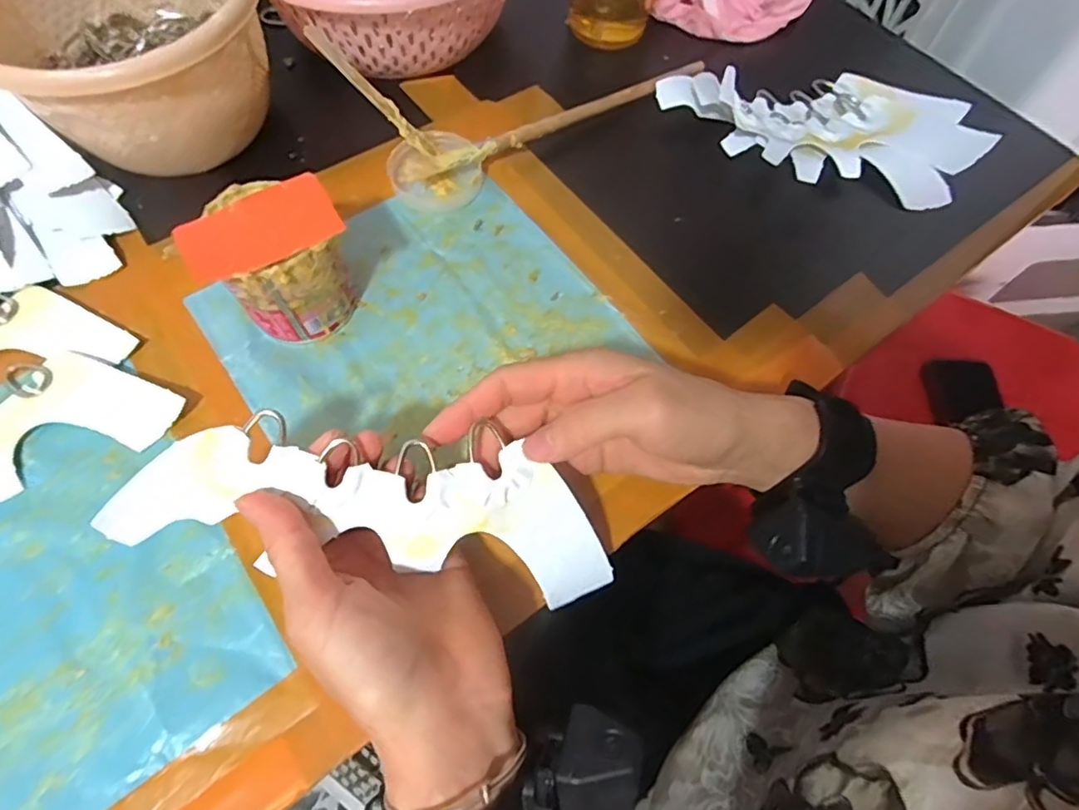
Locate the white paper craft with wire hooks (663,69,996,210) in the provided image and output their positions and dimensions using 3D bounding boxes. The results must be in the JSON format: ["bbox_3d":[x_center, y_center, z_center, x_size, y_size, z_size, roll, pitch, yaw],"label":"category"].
[{"bbox_3d":[0.213,-0.224,0.437,0.239,0.032,0.120,12,66,3],"label":"white paper craft with wire hooks"}]

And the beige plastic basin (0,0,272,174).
[{"bbox_3d":[-0.266,-0.241,0.379,0.165,0.088,0.152,1,66,-2],"label":"beige plastic basin"}]

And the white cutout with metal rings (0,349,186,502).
[{"bbox_3d":[-0.322,0.025,0.318,0.219,0.010,0.079,-25,69,-13],"label":"white cutout with metal rings"}]

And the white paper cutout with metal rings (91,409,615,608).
[{"bbox_3d":[-0.063,0.046,0.255,0.208,0.016,0.062,13,88,-15],"label":"white paper cutout with metal rings"}]

